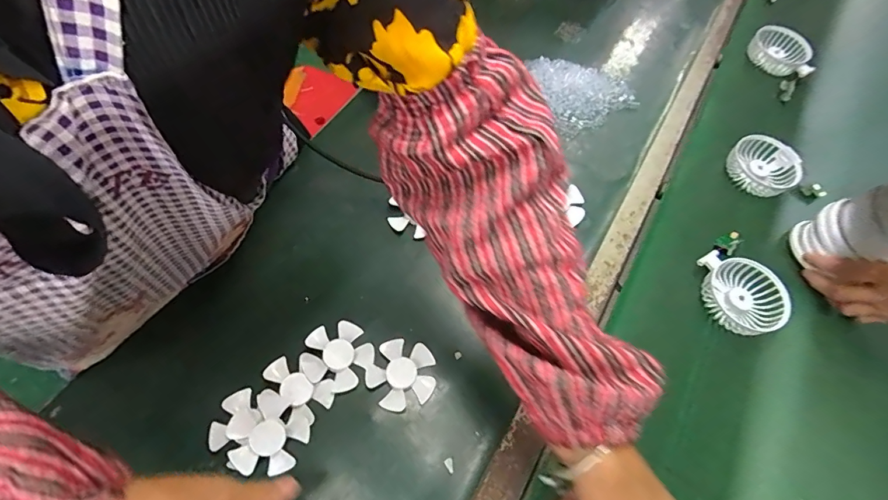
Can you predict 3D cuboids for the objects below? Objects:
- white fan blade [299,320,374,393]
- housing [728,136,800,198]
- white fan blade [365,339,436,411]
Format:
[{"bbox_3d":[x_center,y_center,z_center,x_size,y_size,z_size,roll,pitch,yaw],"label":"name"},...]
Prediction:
[{"bbox_3d":[-0.113,0.109,0.461,0.069,0.009,0.068,3,63,-5],"label":"white fan blade"},{"bbox_3d":[0.439,-0.116,0.608,0.070,0.046,0.090,-32,71,-20],"label":"housing"},{"bbox_3d":[-0.044,0.130,0.458,0.069,0.009,0.069,3,63,-5],"label":"white fan blade"}]

